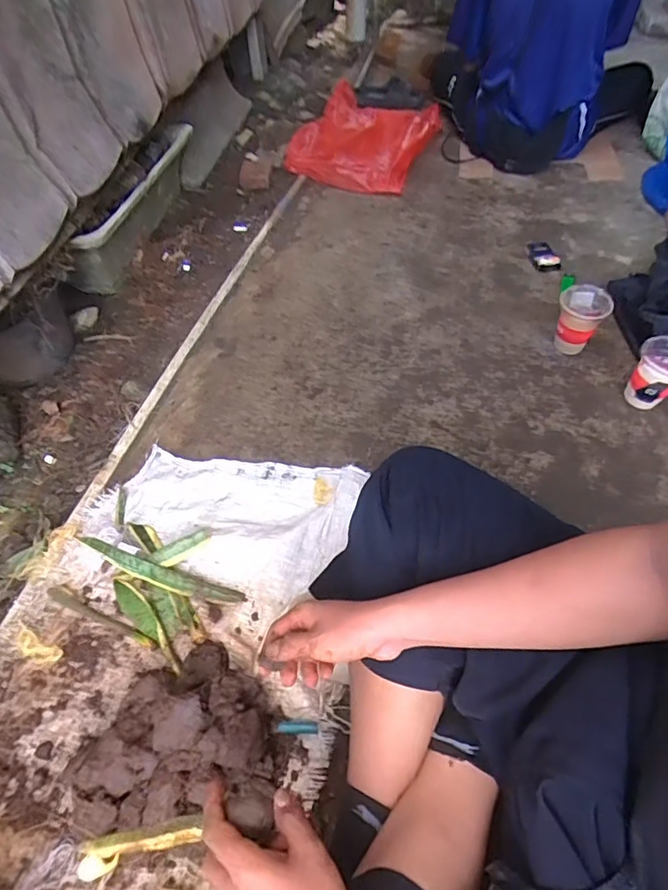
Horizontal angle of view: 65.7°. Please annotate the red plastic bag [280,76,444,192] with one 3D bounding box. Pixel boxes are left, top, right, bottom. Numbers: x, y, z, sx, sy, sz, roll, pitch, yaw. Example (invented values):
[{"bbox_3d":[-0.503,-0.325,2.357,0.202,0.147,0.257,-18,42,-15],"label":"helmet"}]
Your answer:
[{"bbox_3d":[0.100,-0.877,1.486,0.325,0.125,0.399,20,55,16],"label":"red plastic bag"}]

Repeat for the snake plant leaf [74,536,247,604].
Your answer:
[{"bbox_3d":[-0.263,0.184,0.757,0.269,0.033,0.032,14,54,12],"label":"snake plant leaf"}]

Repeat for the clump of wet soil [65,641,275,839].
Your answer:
[{"bbox_3d":[-0.197,0.336,0.605,0.227,0.080,0.167,-20,54,-14],"label":"clump of wet soil"}]

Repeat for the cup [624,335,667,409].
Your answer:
[{"bbox_3d":[0.575,-0.125,0.913,0.091,0.105,0.094,-1,52,1],"label":"cup"}]

